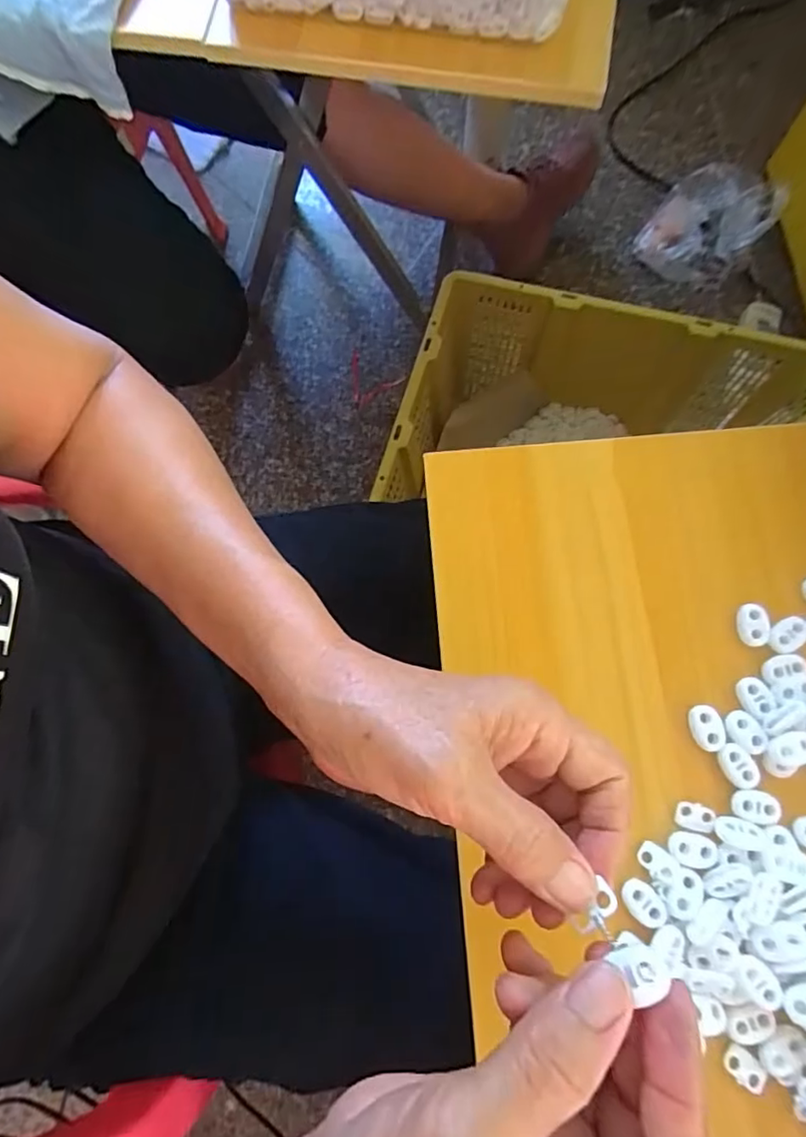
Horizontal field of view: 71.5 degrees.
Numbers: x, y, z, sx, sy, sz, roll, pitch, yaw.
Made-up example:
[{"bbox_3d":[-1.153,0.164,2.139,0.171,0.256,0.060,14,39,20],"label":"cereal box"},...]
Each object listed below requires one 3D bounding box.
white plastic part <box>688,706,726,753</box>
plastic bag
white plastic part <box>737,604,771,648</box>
[{"bbox_3d":[0.156,0.082,0.287,0.016,0.004,0.023,-5,76,0],"label":"white plastic part"},{"bbox_3d":[0.511,-0.582,0.941,0.176,0.120,0.189,33,79,9],"label":"plastic bag"},{"bbox_3d":[0.186,0.030,0.298,0.015,0.006,0.022,-5,76,0],"label":"white plastic part"}]

